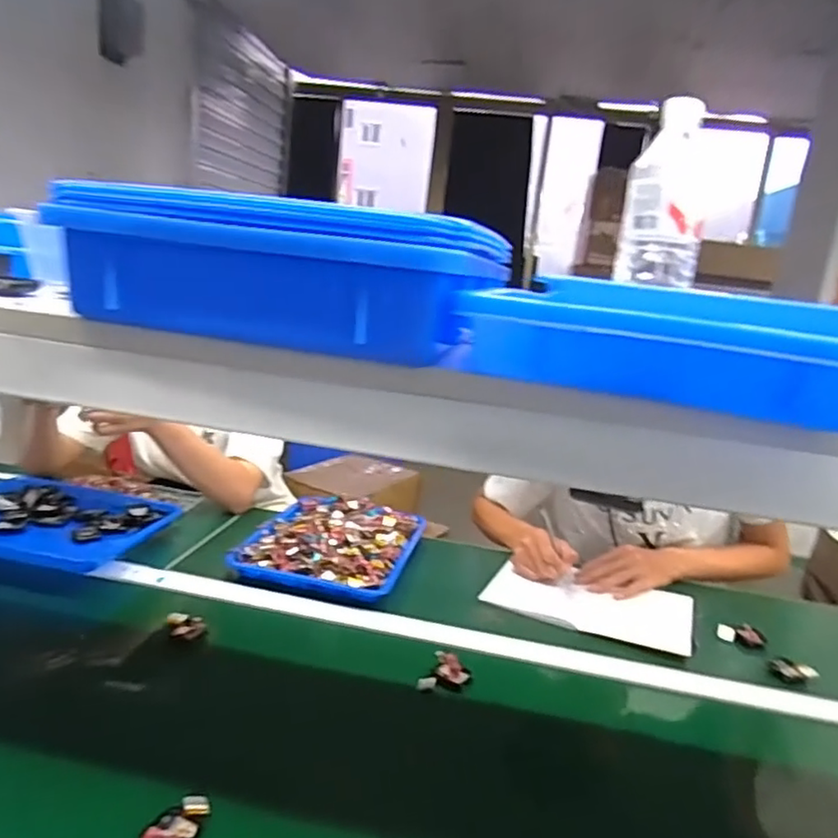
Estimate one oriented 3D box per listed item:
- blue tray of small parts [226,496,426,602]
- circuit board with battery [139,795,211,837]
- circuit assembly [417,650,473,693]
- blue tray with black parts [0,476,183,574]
[{"bbox_3d":[-0.138,0.208,1.063,0.252,0.057,0.302,9,14,10],"label":"blue tray of small parts"},{"bbox_3d":[-0.192,0.328,0.513,0.040,0.004,0.059,13,15,27],"label":"circuit board with battery"},{"bbox_3d":[0.033,0.302,0.761,0.060,0.028,0.037,9,14,10],"label":"circuit assembly"},{"bbox_3d":[-0.589,0.160,1.016,0.347,0.041,0.240,8,13,7],"label":"blue tray with black parts"}]

